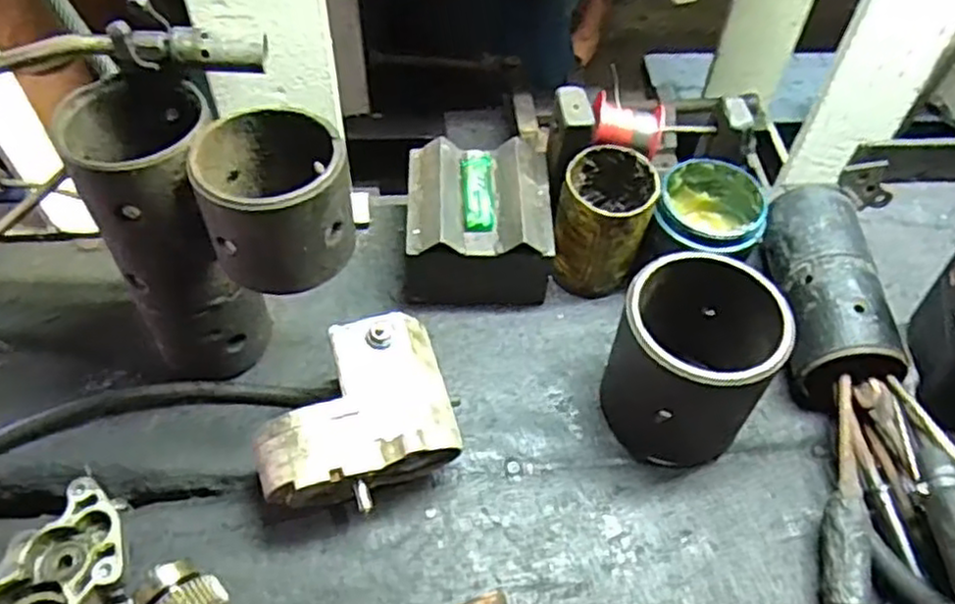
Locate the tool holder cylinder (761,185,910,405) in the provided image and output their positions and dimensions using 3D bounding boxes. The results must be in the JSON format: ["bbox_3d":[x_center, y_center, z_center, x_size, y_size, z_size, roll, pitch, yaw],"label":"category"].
[{"bbox_3d":[0.288,-0.010,0.611,0.080,0.064,0.184,2,52,0],"label":"tool holder cylinder"}]

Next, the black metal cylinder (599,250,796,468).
[{"bbox_3d":[0.158,0.041,0.545,0.106,0.128,0.115,1,52,-1],"label":"black metal cylinder"}]

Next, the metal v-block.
[{"bbox_3d":[0.001,-0.065,0.637,0.120,0.093,0.111,-1,52,-3],"label":"metal v-block"}]

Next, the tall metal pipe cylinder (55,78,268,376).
[{"bbox_3d":[-0.211,-0.041,0.525,0.090,0.222,0.095,2,52,-1],"label":"tall metal pipe cylinder"}]

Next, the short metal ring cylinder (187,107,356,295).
[{"bbox_3d":[-0.123,-0.065,0.454,0.089,0.076,0.094,-13,54,-12],"label":"short metal ring cylinder"}]

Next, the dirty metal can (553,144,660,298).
[{"bbox_3d":[0.105,-0.066,0.626,0.070,0.108,0.074,1,52,-1],"label":"dirty metal can"}]

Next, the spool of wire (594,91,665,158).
[{"bbox_3d":[0.125,-0.149,0.607,0.058,0.035,0.033,11,52,6],"label":"spool of wire"}]

